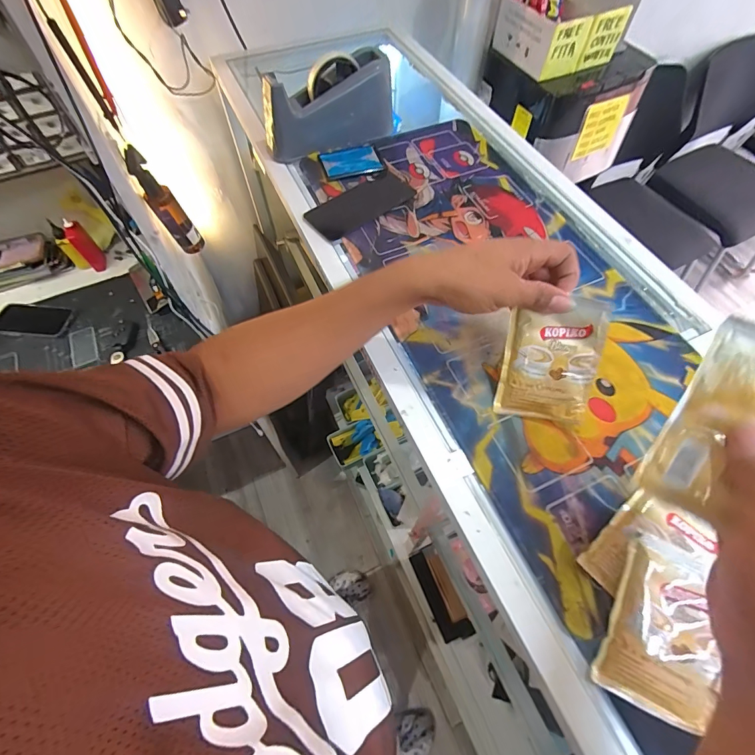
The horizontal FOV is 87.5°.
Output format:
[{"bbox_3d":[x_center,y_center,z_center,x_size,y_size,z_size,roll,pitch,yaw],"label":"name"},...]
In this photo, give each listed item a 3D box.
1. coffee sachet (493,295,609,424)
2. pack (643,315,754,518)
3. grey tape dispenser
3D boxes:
[{"bbox_3d":[0.165,-0.016,0.380,0.083,0.120,0.012,10,17,15],"label":"coffee sachet"},{"bbox_3d":[0.228,0.031,0.242,0.073,0.016,0.120,31,102,35],"label":"pack"},{"bbox_3d":[-0.075,-0.401,0.585,0.188,0.101,0.061,-22,63,-11],"label":"grey tape dispenser"}]

